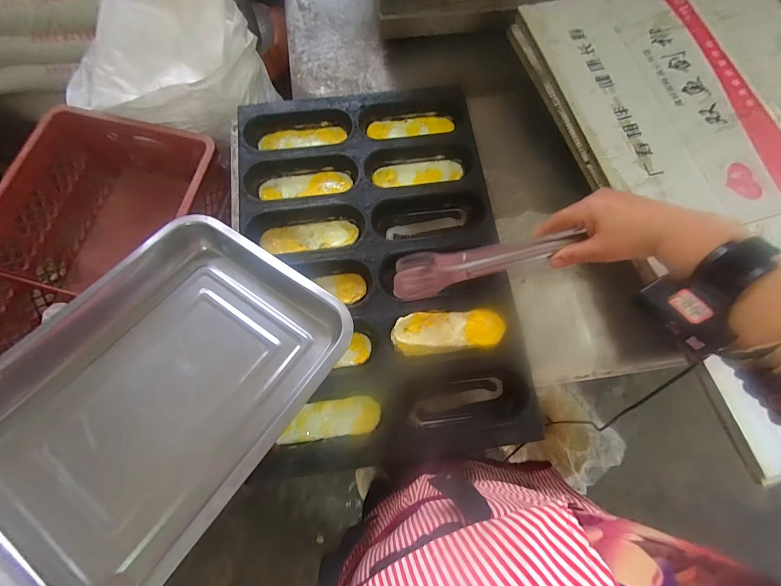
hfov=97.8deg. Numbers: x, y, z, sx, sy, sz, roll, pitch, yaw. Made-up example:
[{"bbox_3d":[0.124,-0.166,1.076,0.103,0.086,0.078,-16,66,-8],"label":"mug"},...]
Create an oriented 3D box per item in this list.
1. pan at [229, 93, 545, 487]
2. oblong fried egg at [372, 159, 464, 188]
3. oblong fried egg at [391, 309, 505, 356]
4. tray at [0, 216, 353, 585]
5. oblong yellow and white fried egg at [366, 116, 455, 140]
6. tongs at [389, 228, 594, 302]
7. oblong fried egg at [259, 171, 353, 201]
[{"bbox_3d":[-0.034,-0.056,0.545,0.413,0.050,0.600,-7,75,-4],"label":"pan"},{"bbox_3d":[0.047,-0.208,0.597,0.154,0.013,0.047,-6,75,-3],"label":"oblong fried egg"},{"bbox_3d":[0.084,0.059,0.506,0.158,0.026,0.058,-4,75,-3],"label":"oblong fried egg"},{"bbox_3d":[-0.229,0.095,0.332,0.260,0.047,0.339,31,64,13],"label":"tray"},{"bbox_3d":[0.036,-0.300,0.624,0.154,0.017,0.040,-9,75,-4],"label":"oblong yellow and white fried egg"},{"bbox_3d":[0.113,-0.043,0.427,0.226,0.036,0.056,-13,75,13],"label":"tongs"},{"bbox_3d":[-0.145,-0.186,0.589,0.154,0.013,0.044,-6,75,-3],"label":"oblong fried egg"}]

